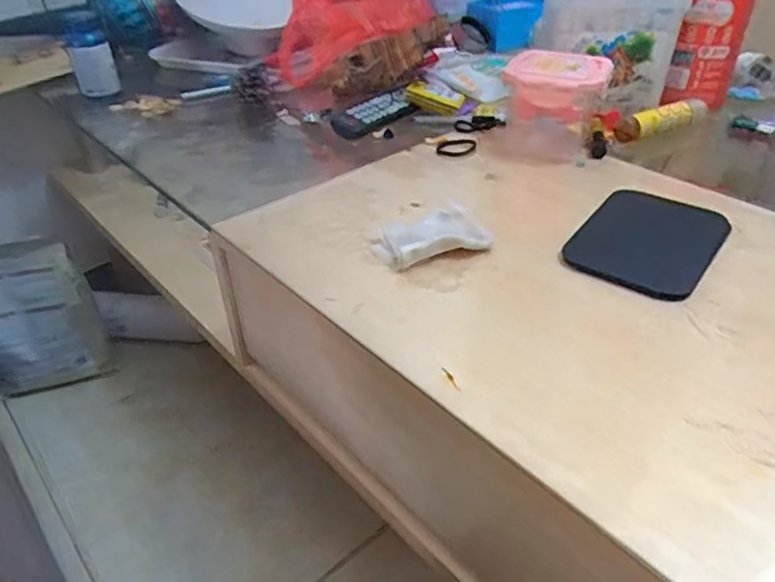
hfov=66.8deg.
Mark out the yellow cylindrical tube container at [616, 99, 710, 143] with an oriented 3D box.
[{"bbox_3d":[0.344,-0.214,0.735,0.128,0.033,0.030,-19,41,-23],"label":"yellow cylindrical tube container"}]

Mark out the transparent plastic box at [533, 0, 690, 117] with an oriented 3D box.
[{"bbox_3d":[0.279,-0.331,0.759,0.165,0.155,0.105,8,38,11],"label":"transparent plastic box"}]

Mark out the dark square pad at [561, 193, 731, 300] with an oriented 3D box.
[{"bbox_3d":[0.243,-0.048,0.549,0.113,0.013,0.156,26,44,31],"label":"dark square pad"}]

